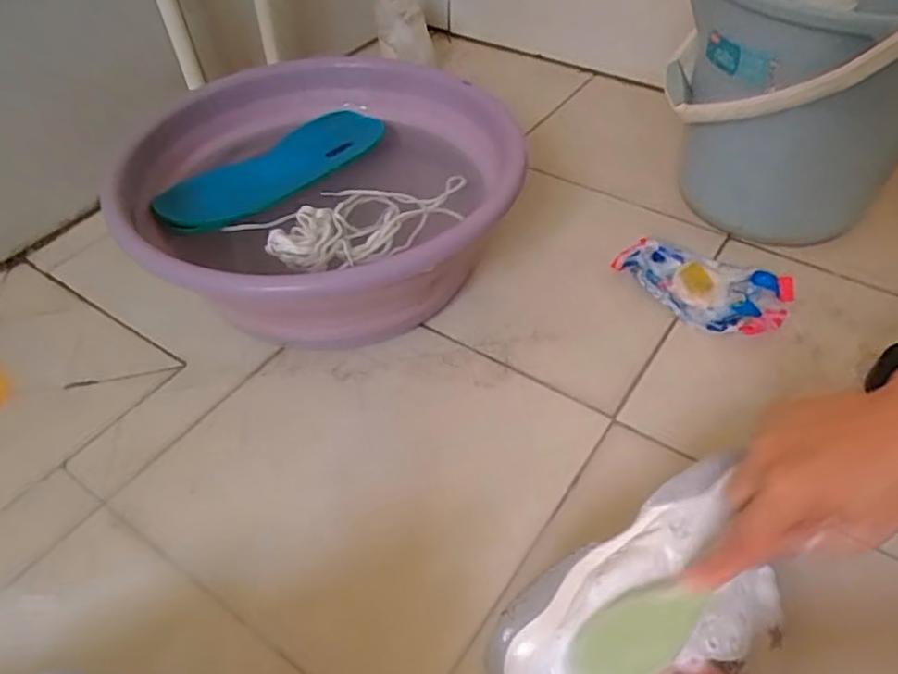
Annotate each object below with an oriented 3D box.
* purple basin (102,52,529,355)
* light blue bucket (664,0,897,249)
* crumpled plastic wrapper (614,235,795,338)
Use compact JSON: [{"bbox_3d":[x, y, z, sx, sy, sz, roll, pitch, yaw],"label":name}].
[{"bbox_3d":[-0.129,-0.128,0.653,0.355,0.146,0.372,-1,47,1],"label":"purple basin"},{"bbox_3d":[0.367,-0.255,0.672,0.237,0.264,0.275,35,58,30],"label":"light blue bucket"},{"bbox_3d":[0.253,-0.053,0.654,0.165,0.019,0.096,26,53,24],"label":"crumpled plastic wrapper"}]

